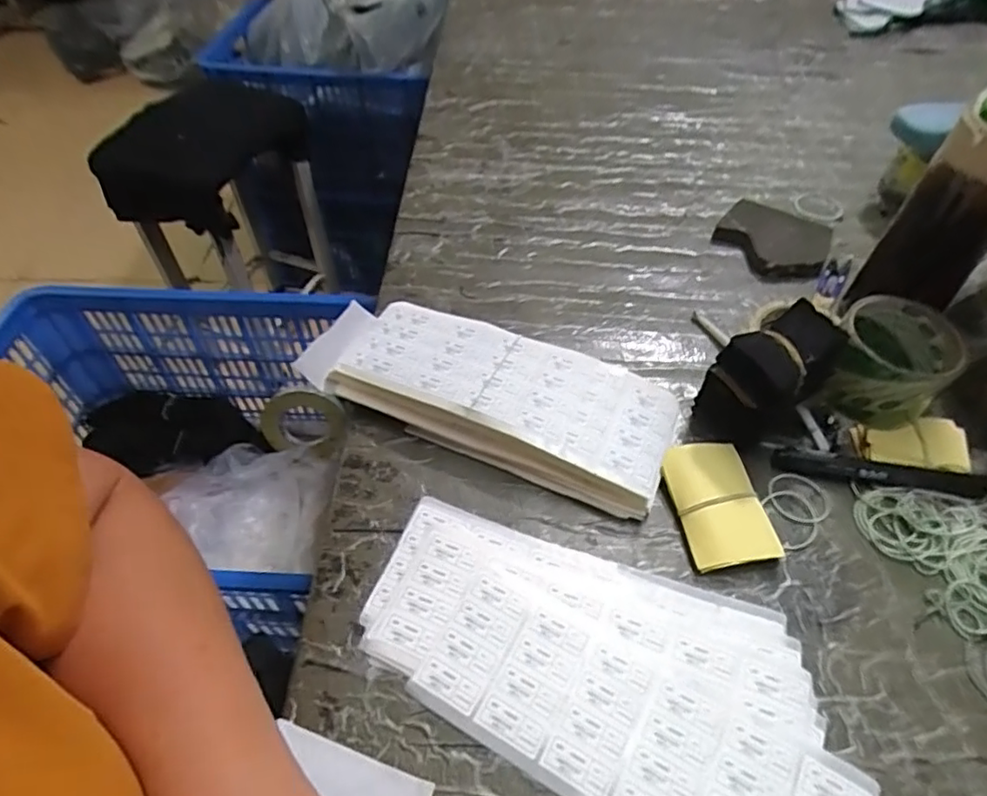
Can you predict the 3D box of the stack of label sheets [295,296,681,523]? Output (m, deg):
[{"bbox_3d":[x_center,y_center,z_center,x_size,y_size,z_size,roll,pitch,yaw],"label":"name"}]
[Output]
[{"bbox_3d":[-0.005,-0.005,0.499,0.291,0.040,0.104,19,54,15],"label":"stack of label sheets"}]

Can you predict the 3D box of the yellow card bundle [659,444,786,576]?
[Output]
[{"bbox_3d":[0.162,0.075,0.448,0.062,0.022,0.092,-6,52,-4],"label":"yellow card bundle"}]

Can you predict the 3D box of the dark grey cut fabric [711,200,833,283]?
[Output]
[{"bbox_3d":[0.285,-0.160,0.636,0.108,0.024,0.086,29,57,22],"label":"dark grey cut fabric"}]

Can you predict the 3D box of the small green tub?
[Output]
[{"bbox_3d":[0.312,-0.028,0.493,0.079,0.069,0.097,24,55,18],"label":"small green tub"}]

